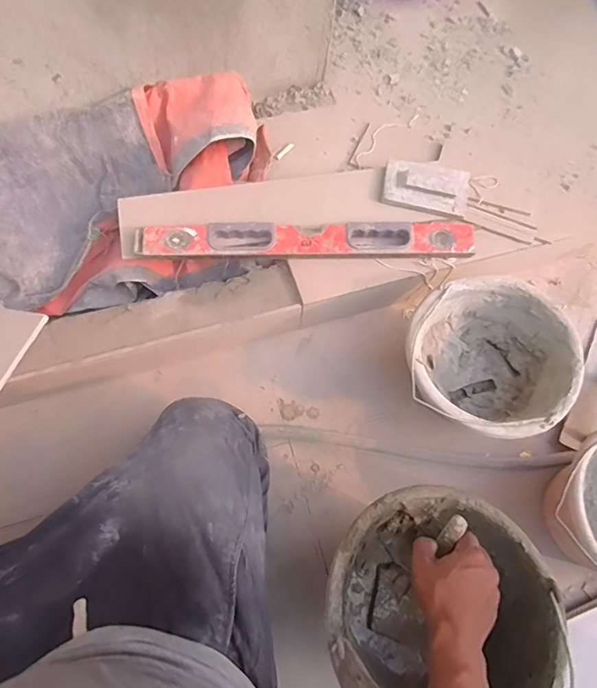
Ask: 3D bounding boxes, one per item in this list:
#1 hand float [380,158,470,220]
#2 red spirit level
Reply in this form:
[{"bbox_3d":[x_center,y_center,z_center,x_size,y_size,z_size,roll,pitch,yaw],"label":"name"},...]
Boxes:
[{"bbox_3d":[0.228,-0.283,0.824,0.155,0.030,0.100,12,67,3],"label":"hand float"},{"bbox_3d":[0.008,-0.182,0.793,0.576,0.022,0.064,0,67,-2],"label":"red spirit level"}]

